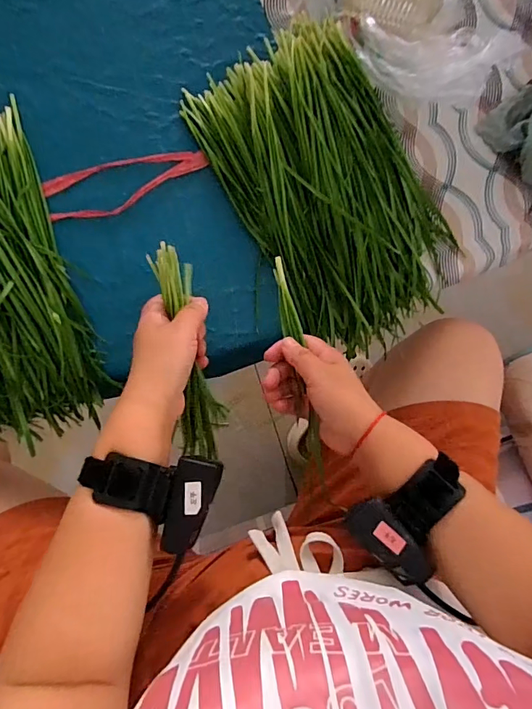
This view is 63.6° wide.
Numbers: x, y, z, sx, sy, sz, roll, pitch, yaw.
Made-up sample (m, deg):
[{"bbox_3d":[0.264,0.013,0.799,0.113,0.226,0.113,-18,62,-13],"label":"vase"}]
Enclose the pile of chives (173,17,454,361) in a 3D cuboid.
[{"bbox_3d":[0.075,-0.179,0.469,0.195,0.038,0.331,-32,92,-6],"label":"pile of chives"}]

